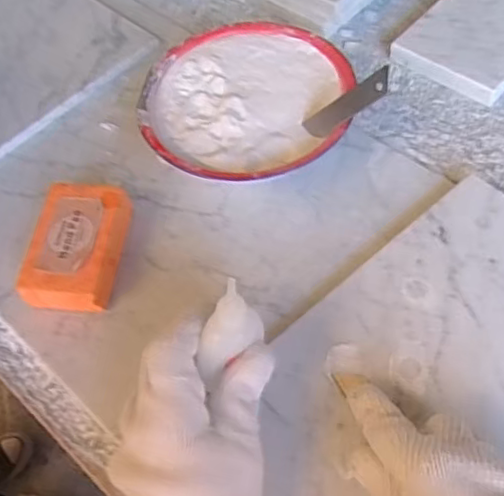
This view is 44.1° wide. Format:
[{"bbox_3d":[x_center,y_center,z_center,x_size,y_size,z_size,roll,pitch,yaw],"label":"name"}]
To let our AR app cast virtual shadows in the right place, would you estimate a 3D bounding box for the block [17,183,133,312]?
[{"bbox_3d":[-0.127,-0.002,0.453,0.057,0.034,0.100,2,57,9],"label":"block"}]

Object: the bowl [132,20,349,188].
[{"bbox_3d":[-0.004,-0.111,0.505,0.169,0.063,0.165,-4,57,6],"label":"bowl"}]

